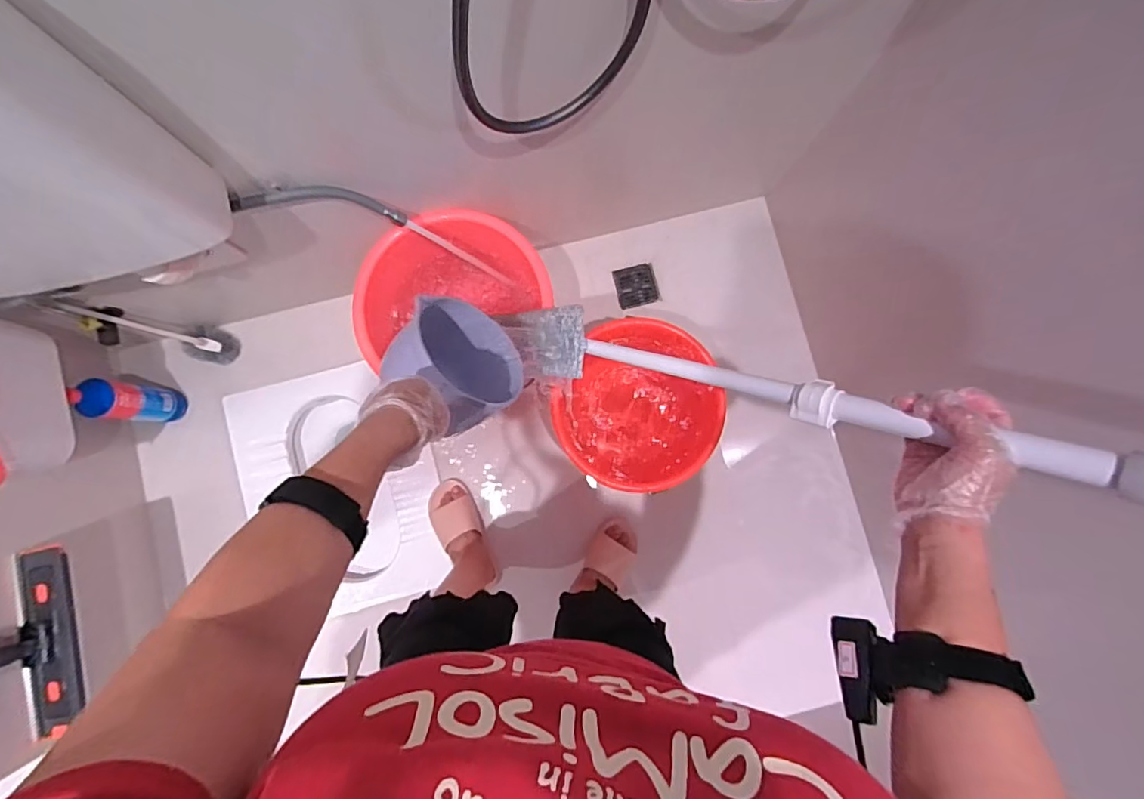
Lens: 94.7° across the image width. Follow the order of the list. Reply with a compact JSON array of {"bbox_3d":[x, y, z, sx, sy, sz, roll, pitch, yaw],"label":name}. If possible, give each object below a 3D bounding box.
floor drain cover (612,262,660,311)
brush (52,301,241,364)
[{"bbox_3d":[0.159,-0.280,1.304,0.105,0.016,0.107,-14,79,-5],"label":"floor drain cover"},{"bbox_3d":[-0.859,-0.148,1.080,0.070,0.341,0.078,18,86,22],"label":"brush"}]

